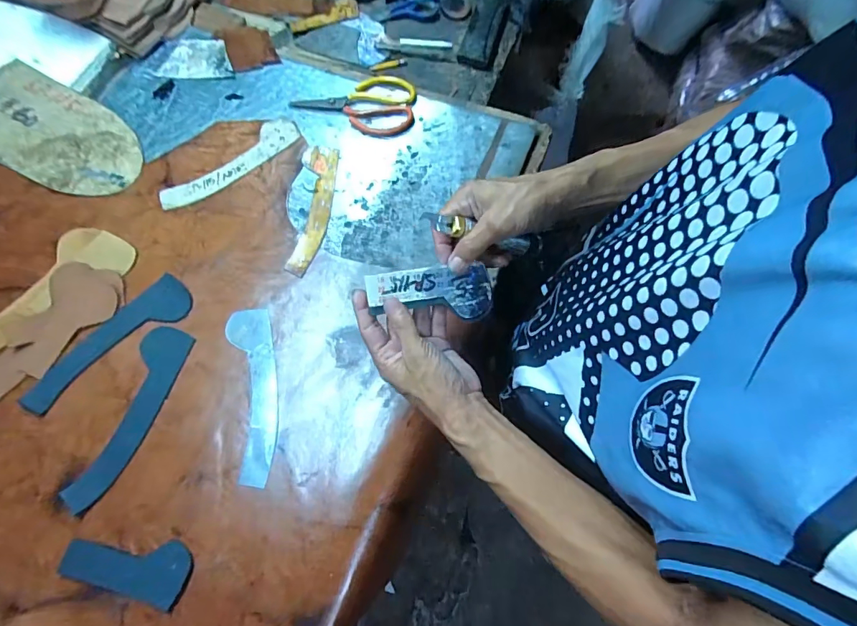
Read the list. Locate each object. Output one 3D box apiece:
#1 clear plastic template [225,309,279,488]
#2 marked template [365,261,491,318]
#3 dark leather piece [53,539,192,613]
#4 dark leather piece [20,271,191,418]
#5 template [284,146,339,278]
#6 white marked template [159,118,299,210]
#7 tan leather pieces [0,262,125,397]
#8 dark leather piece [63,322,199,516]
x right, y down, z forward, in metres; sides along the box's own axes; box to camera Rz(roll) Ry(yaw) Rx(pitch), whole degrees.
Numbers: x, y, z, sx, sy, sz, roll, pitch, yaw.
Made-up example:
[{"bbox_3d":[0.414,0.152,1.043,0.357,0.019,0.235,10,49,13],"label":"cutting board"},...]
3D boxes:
[{"bbox_3d":[-0.197,0.089,0.497,0.049,0.004,0.197,-12,71,-5],"label":"clear plastic template"},{"bbox_3d":[0.003,-0.019,0.419,0.121,0.004,0.049,-4,93,-16],"label":"marked template"},{"bbox_3d":[-0.299,0.248,0.435,0.124,0.005,0.053,15,71,4],"label":"dark leather piece"},{"bbox_3d":[-0.374,0.034,0.510,0.204,0.012,0.055,-41,76,-14],"label":"dark leather piece"},{"bbox_3d":[-0.154,-0.142,0.584,0.047,0.005,0.197,2,70,0],"label":"template"},{"bbox_3d":[-0.273,-0.207,0.607,0.207,0.010,0.055,-43,75,-13],"label":"white marked template"},{"bbox_3d":[-0.460,0.028,0.510,0.086,0.016,0.215,39,74,12],"label":"tan leather pieces"},{"bbox_3d":[-0.332,0.111,0.486,0.053,0.005,0.201,18,69,-1],"label":"dark leather piece"}]

